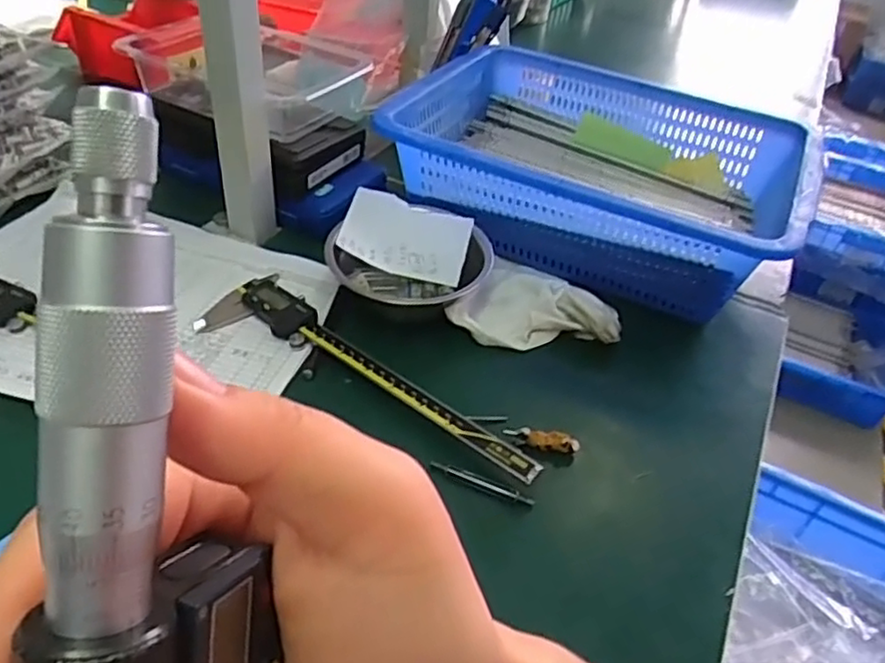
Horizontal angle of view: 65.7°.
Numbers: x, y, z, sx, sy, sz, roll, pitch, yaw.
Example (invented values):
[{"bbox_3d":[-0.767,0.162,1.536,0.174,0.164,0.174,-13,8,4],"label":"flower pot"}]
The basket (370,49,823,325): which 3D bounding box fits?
[{"bbox_3d":[0.138,-0.133,0.636,0.334,0.131,0.243,25,44,19],"label":"basket"}]

